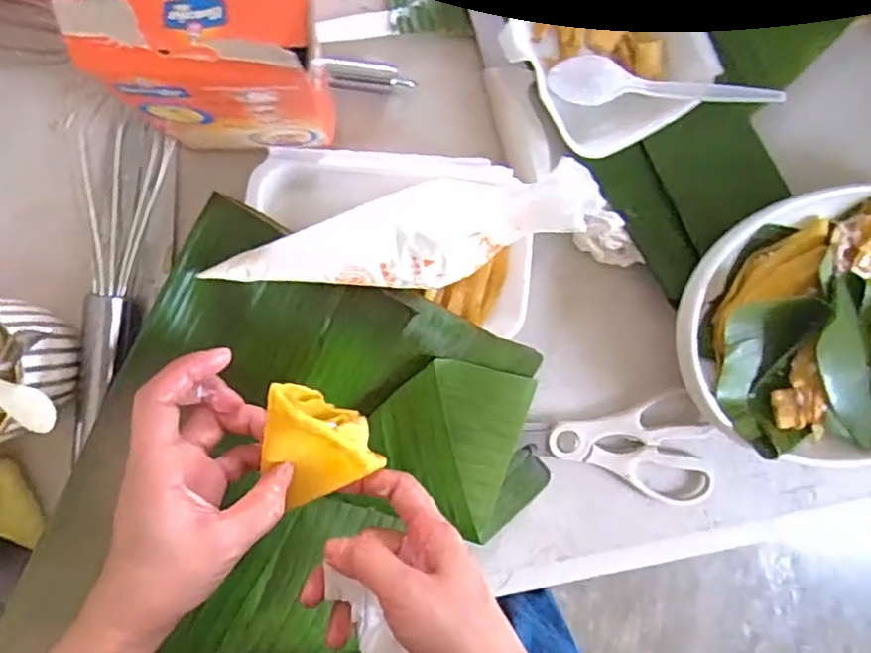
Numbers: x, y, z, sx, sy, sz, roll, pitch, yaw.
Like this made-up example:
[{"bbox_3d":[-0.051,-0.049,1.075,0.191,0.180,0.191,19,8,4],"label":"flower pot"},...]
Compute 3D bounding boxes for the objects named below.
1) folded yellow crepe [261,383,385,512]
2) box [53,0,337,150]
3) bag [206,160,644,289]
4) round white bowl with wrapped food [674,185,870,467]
[{"bbox_3d":[-0.071,0.064,0.370,0.058,0.037,0.070,-29,98,-3],"label":"folded yellow crepe"},{"bbox_3d":[-0.104,-0.121,0.322,0.099,0.158,0.047,-2,94,-5],"label":"box"},{"bbox_3d":[-0.004,-0.054,0.392,0.262,0.054,0.073,-6,94,-5],"label":"bag"},{"bbox_3d":[0.275,0.000,0.434,0.239,0.051,0.179,-6,94,-5],"label":"round white bowl with wrapped food"}]

